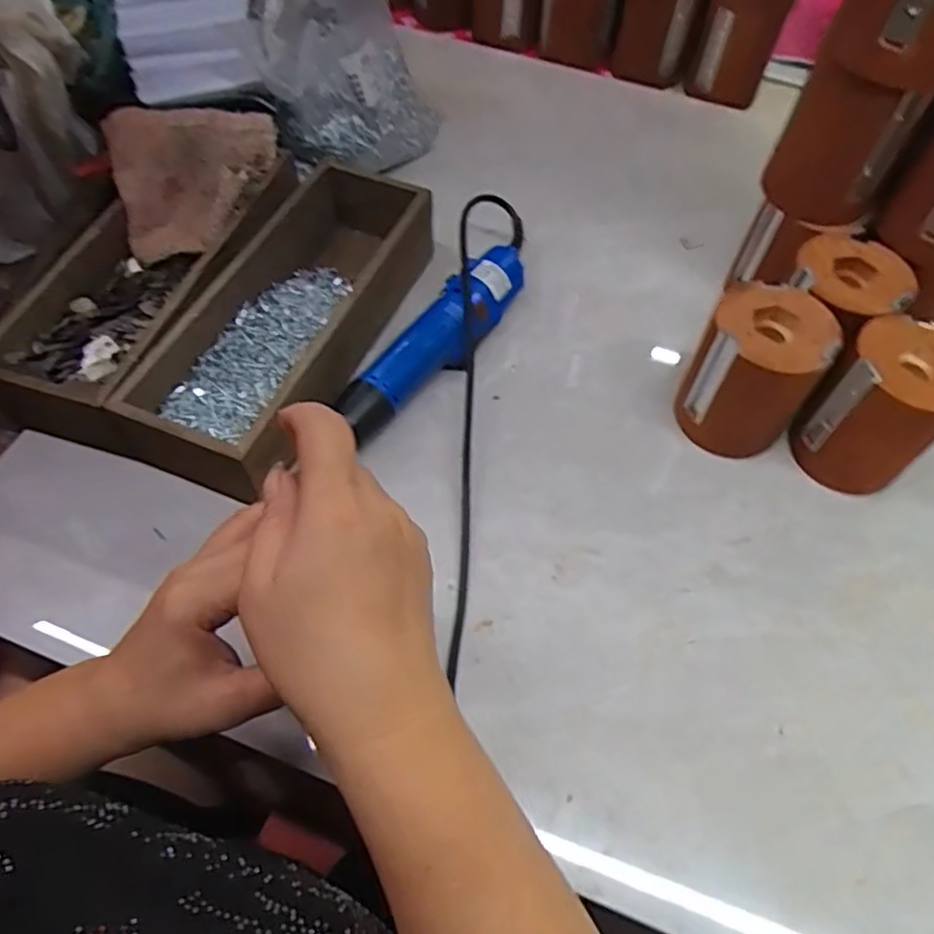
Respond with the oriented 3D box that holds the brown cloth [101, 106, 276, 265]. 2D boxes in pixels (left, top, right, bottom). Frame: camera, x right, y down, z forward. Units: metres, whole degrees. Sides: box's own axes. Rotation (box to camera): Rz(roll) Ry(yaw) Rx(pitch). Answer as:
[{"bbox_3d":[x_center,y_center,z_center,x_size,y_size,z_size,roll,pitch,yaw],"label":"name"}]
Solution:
[{"bbox_3d":[-0.208,-0.223,0.533,0.124,0.066,0.100,-14,61,-10],"label":"brown cloth"}]

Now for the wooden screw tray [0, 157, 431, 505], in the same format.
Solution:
[{"bbox_3d":[-0.177,-0.124,0.515,0.217,0.069,0.290,19,58,9],"label":"wooden screw tray"}]

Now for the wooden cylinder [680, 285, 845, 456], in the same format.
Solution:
[{"bbox_3d":[0.193,-0.062,0.468,0.081,0.101,0.069,35,62,18],"label":"wooden cylinder"}]

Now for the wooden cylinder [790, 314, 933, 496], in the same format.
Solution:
[{"bbox_3d":[0.279,-0.039,0.458,0.072,0.099,0.076,-34,65,-22],"label":"wooden cylinder"}]

